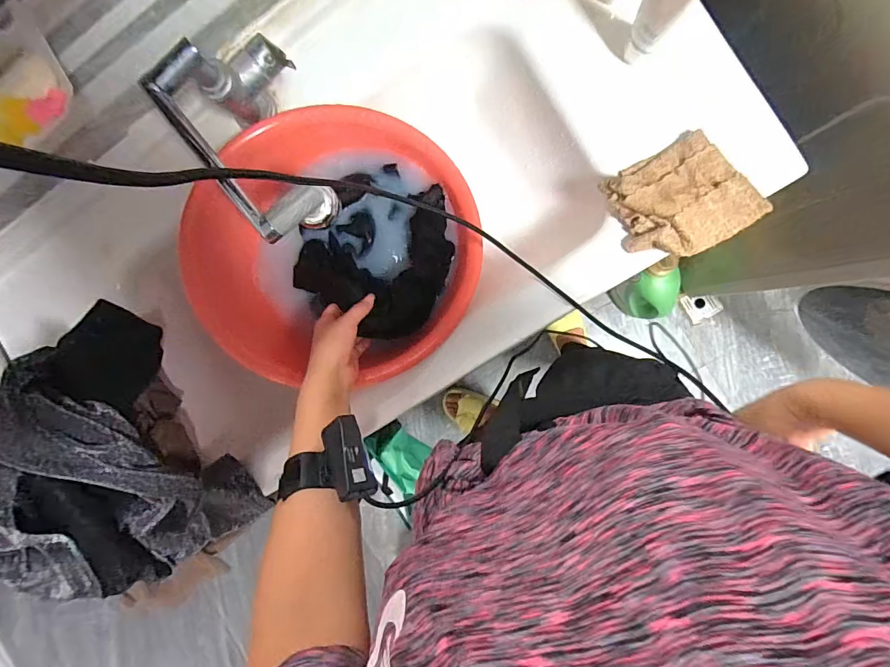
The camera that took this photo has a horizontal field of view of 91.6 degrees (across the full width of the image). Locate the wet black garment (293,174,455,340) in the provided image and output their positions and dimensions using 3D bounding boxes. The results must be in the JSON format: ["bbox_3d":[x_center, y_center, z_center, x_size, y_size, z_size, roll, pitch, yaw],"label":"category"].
[{"bbox_3d":[-0.088,-0.111,0.587,0.203,0.057,0.207,0,92,8],"label":"wet black garment"}]

